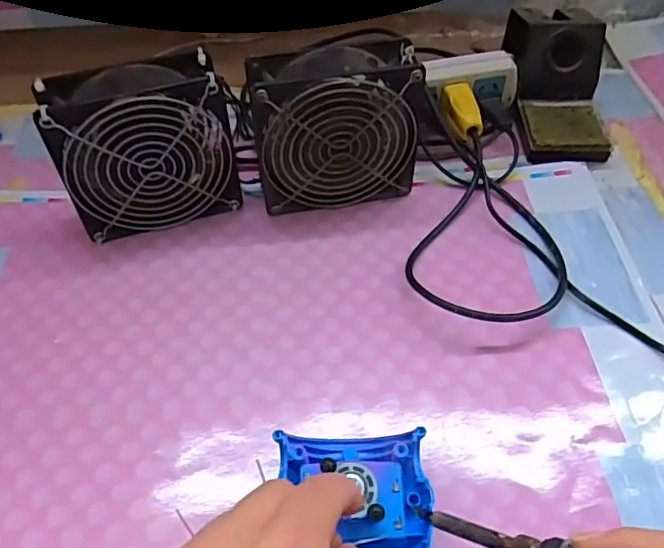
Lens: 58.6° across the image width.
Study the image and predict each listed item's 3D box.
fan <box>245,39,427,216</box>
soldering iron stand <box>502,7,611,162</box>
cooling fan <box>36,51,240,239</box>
[{"bbox_3d":[0.003,-0.105,0.442,0.119,0.122,0.041,-5,50,-5],"label":"fan"},{"bbox_3d":[0.198,-0.174,0.525,0.079,0.074,0.151,3,50,2],"label":"soldering iron stand"},{"bbox_3d":[-0.135,-0.091,0.434,0.118,0.120,0.047,-15,52,-12],"label":"cooling fan"}]

